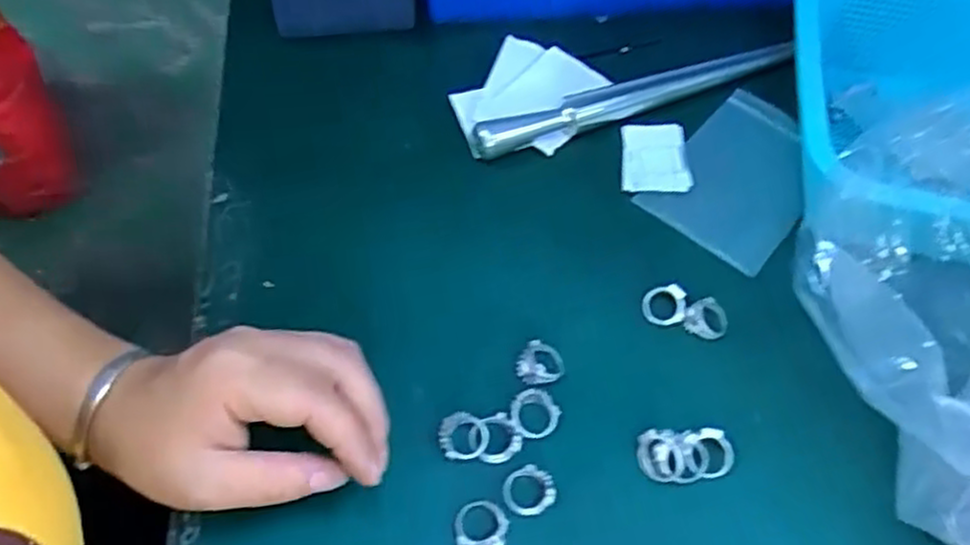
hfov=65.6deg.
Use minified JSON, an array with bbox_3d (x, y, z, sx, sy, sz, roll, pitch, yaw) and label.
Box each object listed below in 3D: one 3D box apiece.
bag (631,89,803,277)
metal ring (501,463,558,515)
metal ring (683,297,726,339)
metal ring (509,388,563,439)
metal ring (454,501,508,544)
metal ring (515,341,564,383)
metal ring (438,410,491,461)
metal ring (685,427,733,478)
[{"bbox_3d":[0.152,-0.059,0.437,0.078,0.010,0.110,36,62,20],"label":"bag"},{"bbox_3d":[0.020,0.097,0.338,0.022,0.006,0.022,1,56,-2],"label":"metal ring"},{"bbox_3d":[0.115,0.024,0.389,0.021,0.011,0.022,1,56,-2],"label":"metal ring"},{"bbox_3d":[0.024,0.067,0.357,0.022,0.004,0.024,1,56,-2],"label":"metal ring"},{"bbox_3d":[-0.002,0.111,0.329,0.023,0.004,0.022,1,56,-2],"label":"metal ring"},{"bbox_3d":[0.027,0.045,0.373,0.023,0.005,0.022,1,56,-2],"label":"metal ring"},{"bbox_3d":[-0.010,0.076,0.349,0.023,0.004,0.022,2,73,-6],"label":"metal ring"},{"bbox_3d":[0.105,0.084,0.349,0.024,0.004,0.023,1,85,-14],"label":"metal ring"}]

